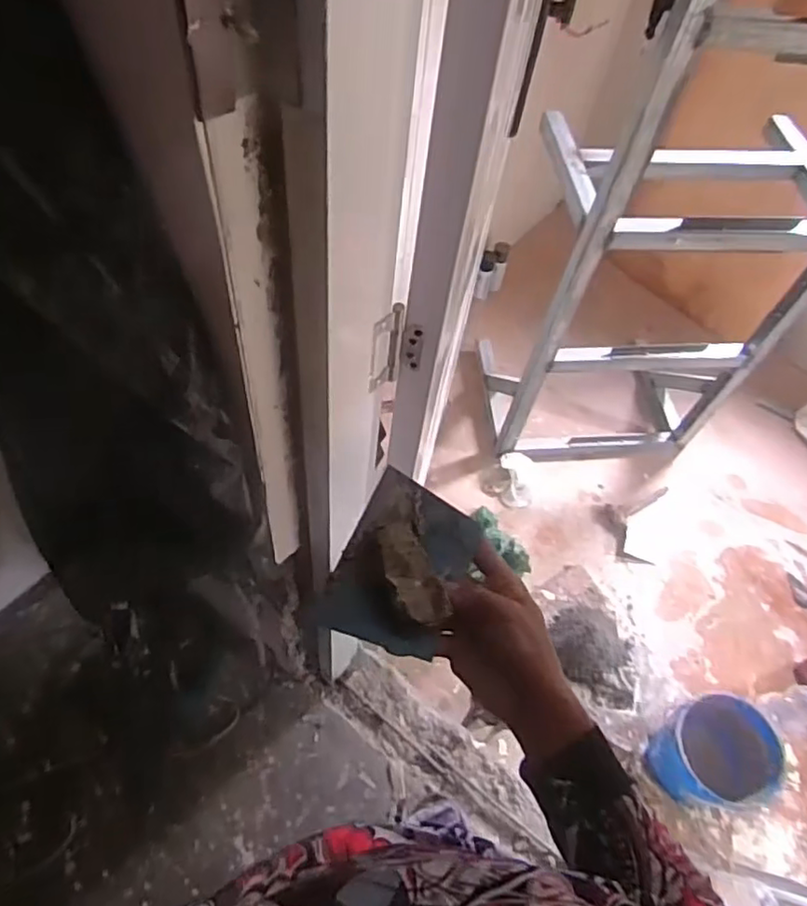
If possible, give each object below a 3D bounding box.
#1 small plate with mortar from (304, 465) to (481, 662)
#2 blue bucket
[{"bbox_3d":[0.000,0.086,0.502,0.093,0.054,0.138,20,58,11],"label":"small plate with mortar"},{"bbox_3d":[0.808,0.781,1.652,0.269,0.245,0.237,-2,56,-3],"label":"blue bucket"}]

